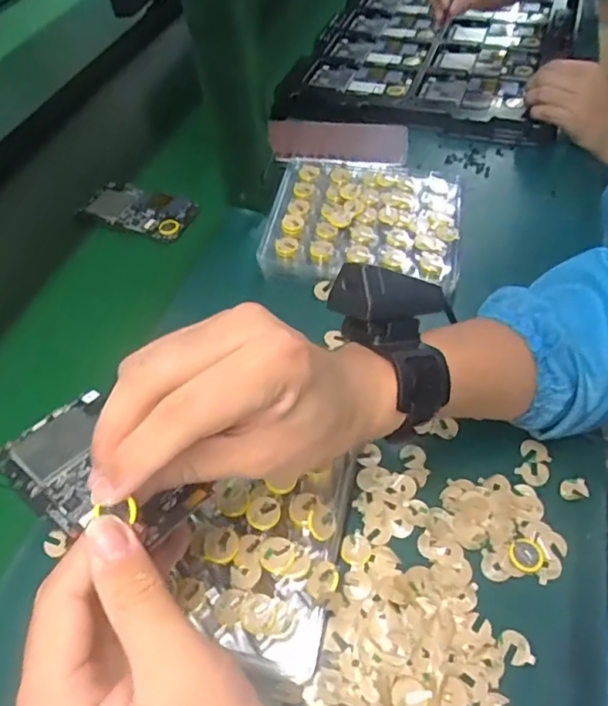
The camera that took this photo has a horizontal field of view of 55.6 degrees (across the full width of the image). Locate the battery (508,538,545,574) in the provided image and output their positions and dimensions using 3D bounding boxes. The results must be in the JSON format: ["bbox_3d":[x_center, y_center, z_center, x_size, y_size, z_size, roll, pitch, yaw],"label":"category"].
[{"bbox_3d":[0.137,0.125,0.356,0.020,0.004,0.021,29,58,26],"label":"battery"}]

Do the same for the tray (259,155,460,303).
[{"bbox_3d":[0.055,-0.129,0.528,0.168,0.023,0.145,6,51,11],"label":"tray"}]

